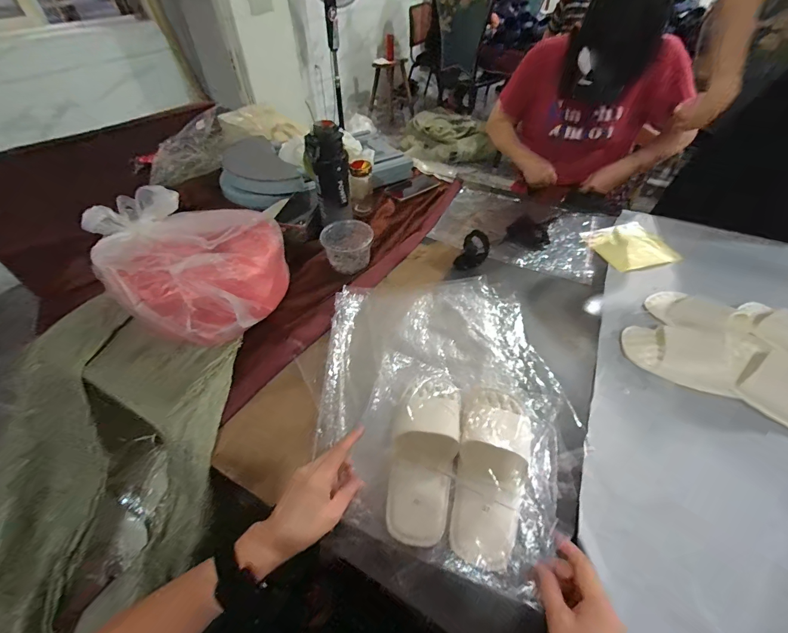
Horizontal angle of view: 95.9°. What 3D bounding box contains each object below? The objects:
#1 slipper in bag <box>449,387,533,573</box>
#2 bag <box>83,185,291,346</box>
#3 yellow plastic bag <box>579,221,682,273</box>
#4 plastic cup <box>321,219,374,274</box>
[{"bbox_3d":[0.138,0.201,0.490,0.091,0.057,0.240,10,48,10],"label":"slipper in bag"},{"bbox_3d":[-0.370,-0.101,0.662,0.267,0.186,0.262,12,48,12],"label":"bag"},{"bbox_3d":[0.572,-0.175,0.857,0.182,0.038,0.147,-11,48,-10],"label":"yellow plastic bag"},{"bbox_3d":[-0.103,-0.157,0.794,0.112,0.076,0.091,-9,47,-8],"label":"plastic cup"}]

